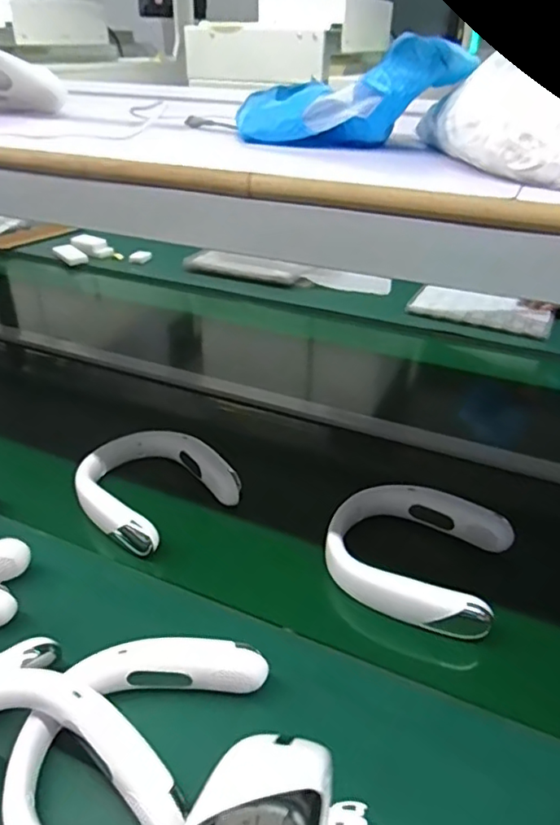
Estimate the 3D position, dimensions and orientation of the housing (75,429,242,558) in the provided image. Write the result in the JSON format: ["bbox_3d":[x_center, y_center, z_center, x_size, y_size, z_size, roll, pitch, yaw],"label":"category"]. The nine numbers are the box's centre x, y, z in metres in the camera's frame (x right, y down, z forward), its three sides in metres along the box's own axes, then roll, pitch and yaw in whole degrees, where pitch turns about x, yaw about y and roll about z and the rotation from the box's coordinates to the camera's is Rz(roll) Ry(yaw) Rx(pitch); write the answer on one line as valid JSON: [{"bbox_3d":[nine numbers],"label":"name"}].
[{"bbox_3d":[-0.187,0.093,0.829,0.202,0.052,0.223,-26,42,-35],"label":"housing"}]

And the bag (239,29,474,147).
[{"bbox_3d":[0.063,-0.285,0.518,0.200,0.087,0.064,13,35,17],"label":"bag"}]

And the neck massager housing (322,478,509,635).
[{"bbox_3d":[0.168,0.168,0.722,0.206,0.042,0.194,17,36,22],"label":"neck massager housing"}]

